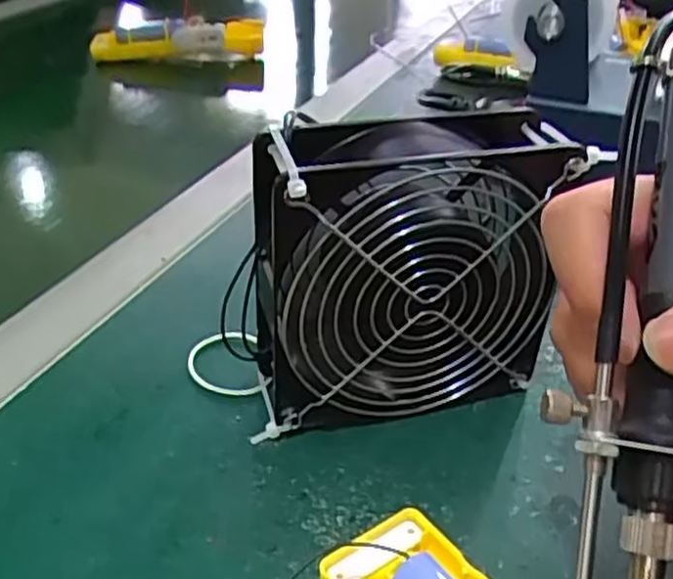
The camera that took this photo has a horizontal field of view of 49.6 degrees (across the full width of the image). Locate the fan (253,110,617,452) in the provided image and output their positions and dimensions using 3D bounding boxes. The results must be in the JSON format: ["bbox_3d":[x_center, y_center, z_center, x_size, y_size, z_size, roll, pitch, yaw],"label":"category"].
[{"bbox_3d":[0.027,-0.009,0.303,0.125,0.120,0.057,-10,37,-16],"label":"fan"}]

